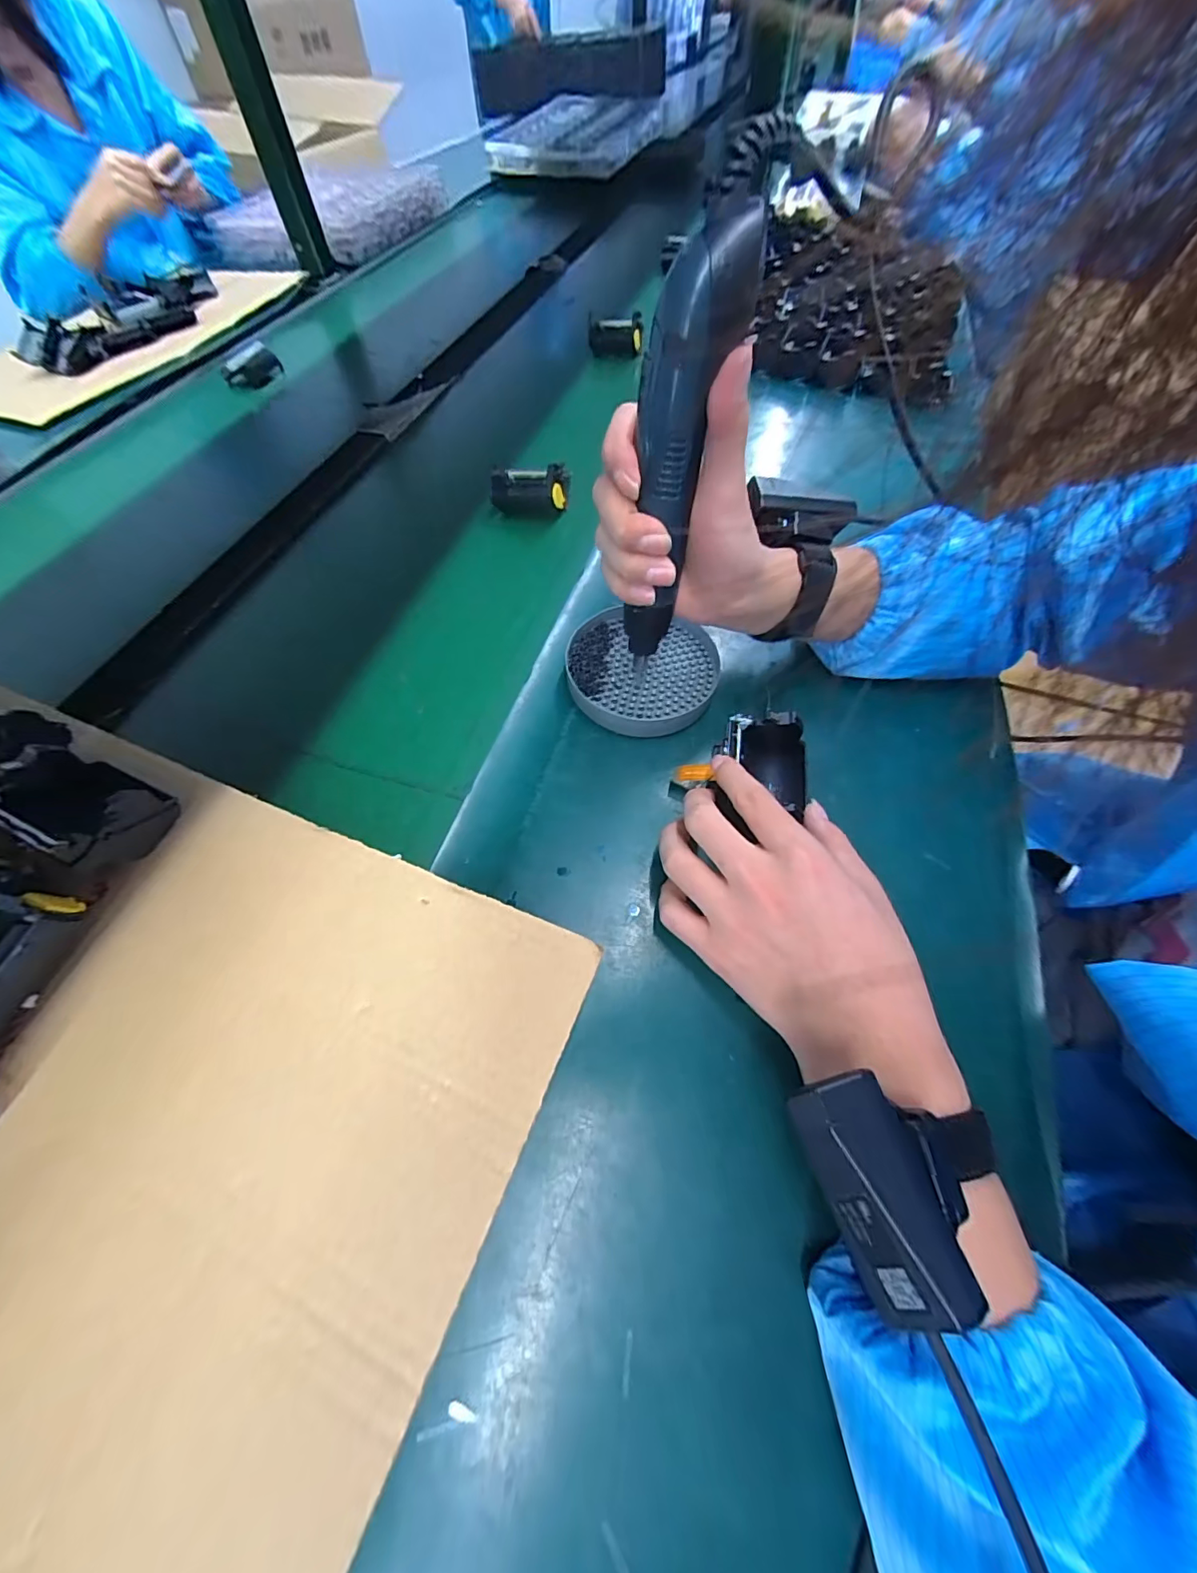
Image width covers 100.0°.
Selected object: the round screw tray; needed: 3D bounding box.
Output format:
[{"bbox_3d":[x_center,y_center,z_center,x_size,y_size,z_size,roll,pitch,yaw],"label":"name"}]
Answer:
[{"bbox_3d":[0.033,-0.088,0.382,0.110,0.022,0.107,0,59,0],"label":"round screw tray"}]

